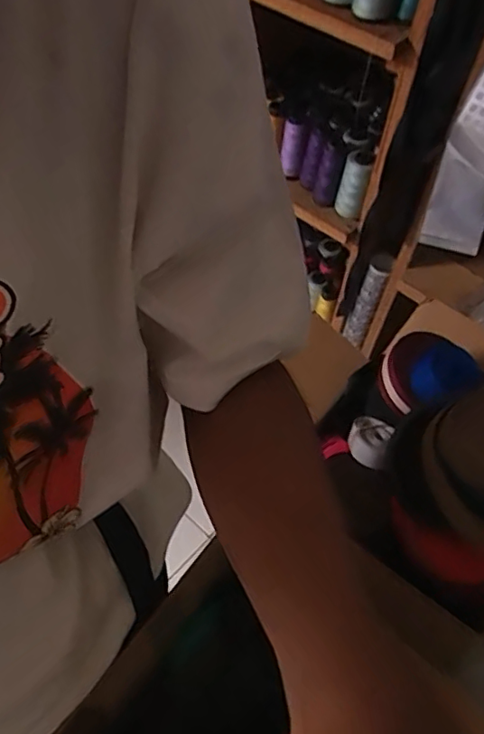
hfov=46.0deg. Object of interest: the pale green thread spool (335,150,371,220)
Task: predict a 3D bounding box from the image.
[{"bbox_3d":[0.187,-0.305,0.966,0.049,0.105,0.050,15,57,7],"label":"pale green thread spool"}]

